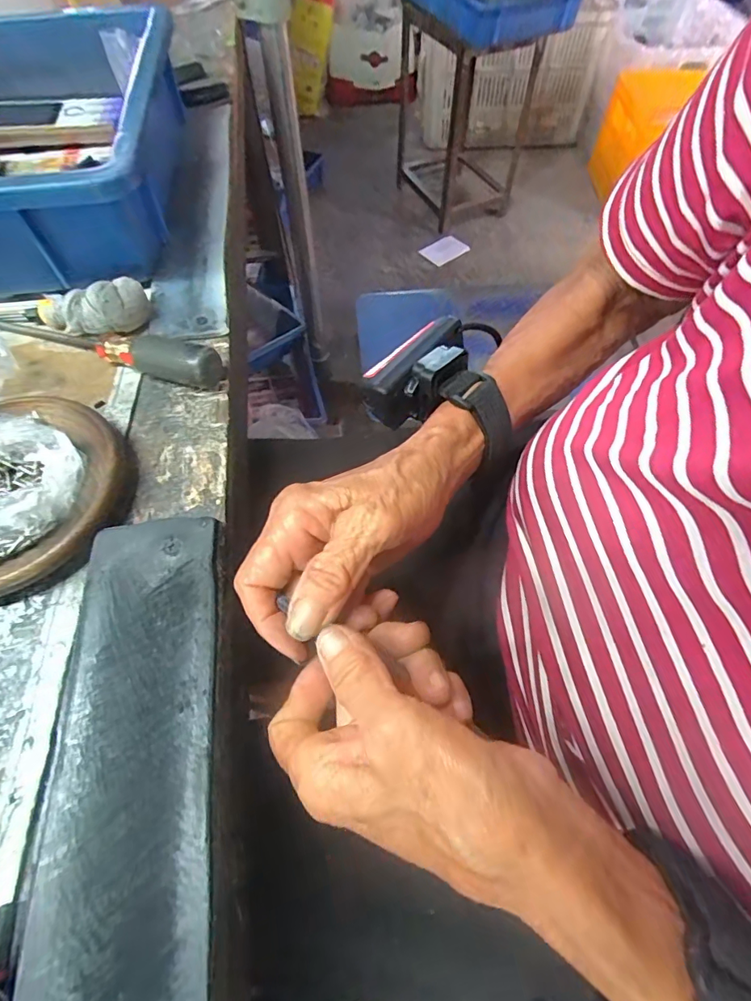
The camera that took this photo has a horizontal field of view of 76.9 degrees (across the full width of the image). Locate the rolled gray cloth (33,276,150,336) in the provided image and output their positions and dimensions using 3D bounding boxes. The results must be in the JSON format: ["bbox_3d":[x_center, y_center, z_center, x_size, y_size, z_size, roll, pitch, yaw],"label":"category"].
[{"bbox_3d":[-0.182,-0.122,0.298,0.068,0.023,0.026,-11,60,-5],"label":"rolled gray cloth"}]

